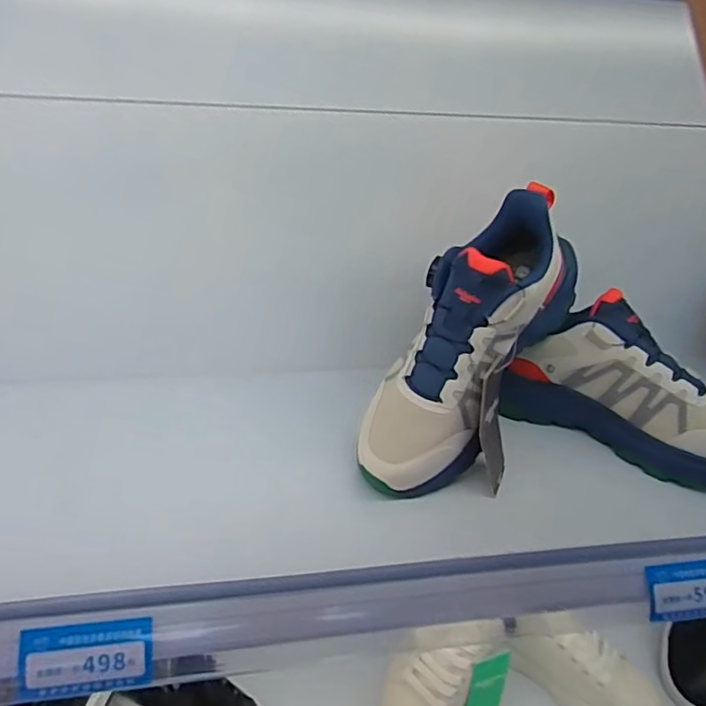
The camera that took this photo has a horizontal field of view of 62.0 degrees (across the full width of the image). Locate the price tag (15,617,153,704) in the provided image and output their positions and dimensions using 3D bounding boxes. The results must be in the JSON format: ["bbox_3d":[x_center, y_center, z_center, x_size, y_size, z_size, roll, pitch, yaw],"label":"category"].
[{"bbox_3d":[-0.159,0.183,0.352,0.073,0.039,0.005,-1,-12,-12],"label":"price tag"}]

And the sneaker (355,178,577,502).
[{"bbox_3d":[0.100,-0.004,0.491,0.093,0.268,0.130,25,-9,39],"label":"sneaker"}]

